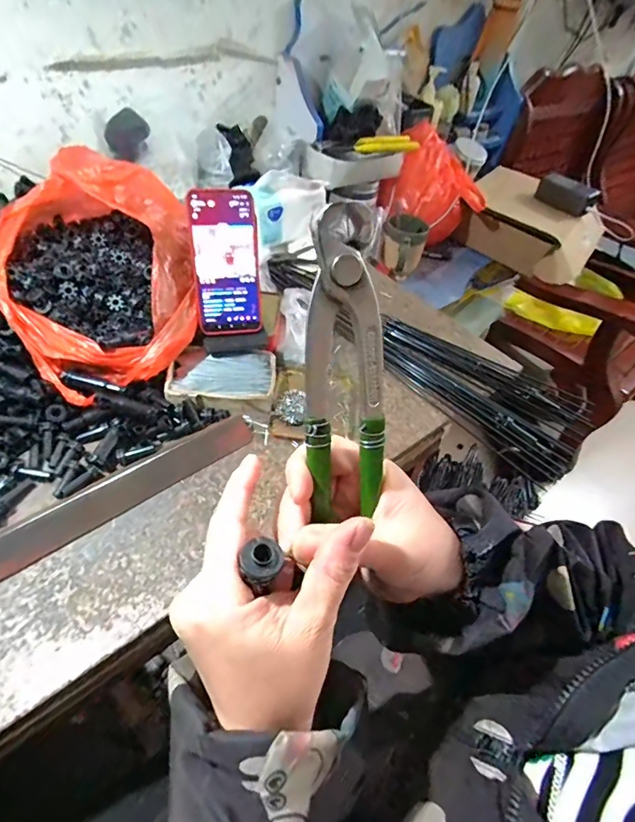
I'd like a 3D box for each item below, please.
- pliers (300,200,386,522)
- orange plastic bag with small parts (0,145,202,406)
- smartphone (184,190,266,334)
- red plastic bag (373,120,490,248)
[{"bbox_3d":[0.012,-0.013,0.199,0.035,0.146,0.012,-8,23,-12],"label":"pliers"},{"bbox_3d":[-0.258,-0.174,0.507,0.216,0.147,0.267,-27,56,-25],"label":"orange plastic bag with small parts"},{"bbox_3d":[-0.108,-0.177,0.517,0.082,0.162,0.009,-8,20,-12],"label":"smartphone"},{"bbox_3d":[0.225,-0.453,0.895,0.202,0.185,0.137,-3,49,-7],"label":"red plastic bag"}]

